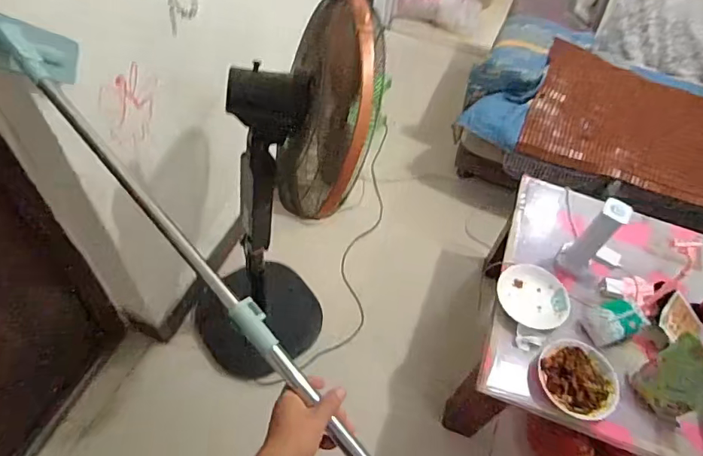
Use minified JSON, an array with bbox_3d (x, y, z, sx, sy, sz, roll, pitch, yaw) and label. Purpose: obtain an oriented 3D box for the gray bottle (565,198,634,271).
[{"bbox_3d":[0.692,0.026,1.369,0.070,0.255,0.076,40,63,20],"label":"gray bottle"}]

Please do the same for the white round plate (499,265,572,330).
[{"bbox_3d":[0.526,0.195,1.395,0.182,0.038,0.198,2,57,-3],"label":"white round plate"}]

